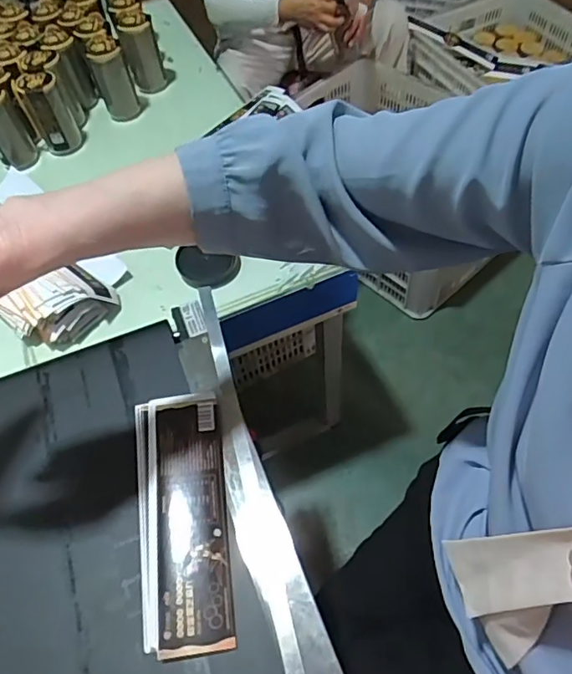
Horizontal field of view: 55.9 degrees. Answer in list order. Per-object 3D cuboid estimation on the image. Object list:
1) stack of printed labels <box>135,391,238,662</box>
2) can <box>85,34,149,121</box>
[{"bbox_3d":[-0.101,0.167,0.519,0.085,0.019,0.245,-10,55,0],"label":"stack of printed labels"},{"bbox_3d":[-0.325,-0.499,1.042,0.078,0.141,0.079,-3,55,4],"label":"can"}]

